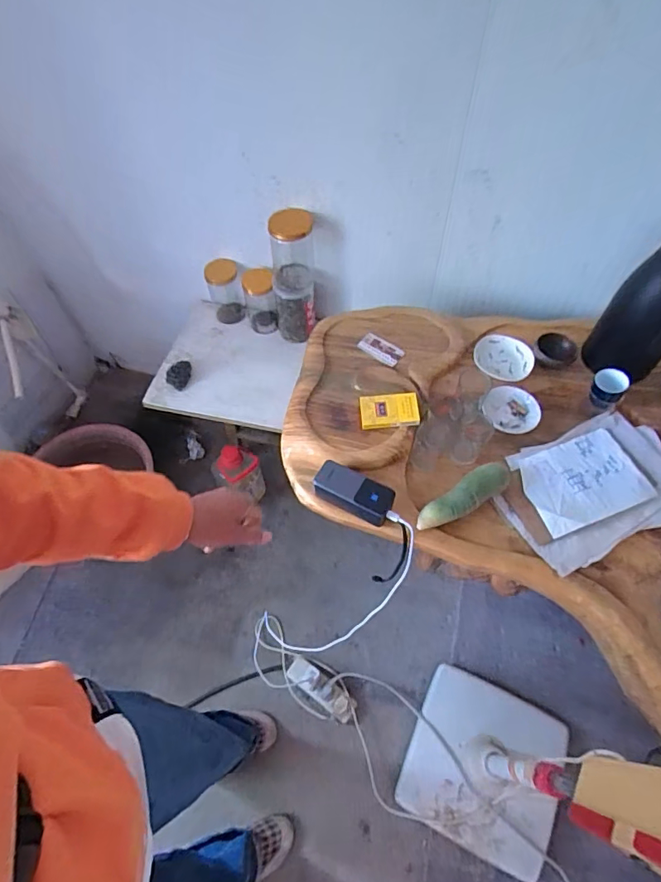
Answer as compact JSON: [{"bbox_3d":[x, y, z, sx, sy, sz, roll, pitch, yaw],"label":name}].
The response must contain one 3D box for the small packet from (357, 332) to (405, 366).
[{"bbox_3d":[0.103,-0.186,0.964,0.094,0.006,0.048,36,66,21],"label":"small packet"}]

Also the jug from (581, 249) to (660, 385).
[{"bbox_3d":[0.548,-0.222,0.821,0.129,0.260,0.111,38,67,21],"label":"jug"}]

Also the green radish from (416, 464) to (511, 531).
[{"bbox_3d":[0.220,0.095,0.789,0.179,0.052,0.053,-30,63,-16],"label":"green radish"}]

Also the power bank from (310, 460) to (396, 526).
[{"bbox_3d":[0.038,0.085,0.786,0.131,0.042,0.057,24,62,15],"label":"power bank"}]

